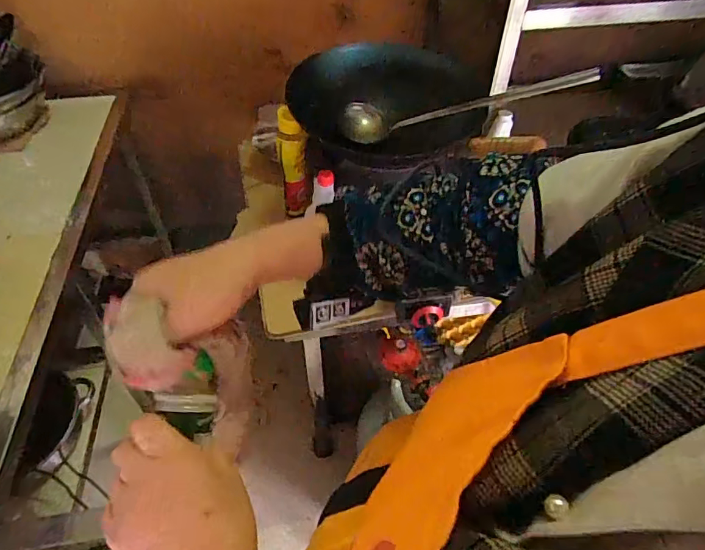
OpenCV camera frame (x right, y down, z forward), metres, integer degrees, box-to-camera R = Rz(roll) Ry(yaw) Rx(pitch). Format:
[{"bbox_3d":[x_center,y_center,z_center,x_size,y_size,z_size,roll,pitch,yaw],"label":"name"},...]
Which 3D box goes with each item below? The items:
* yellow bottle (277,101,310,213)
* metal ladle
[{"bbox_3d":[-0.125,-0.231,0.993,0.060,0.231,0.046,-11,48,-9],"label":"yellow bottle"},{"bbox_3d":[0.203,-0.330,0.888,0.475,0.064,0.088,-5,44,23],"label":"metal ladle"}]

